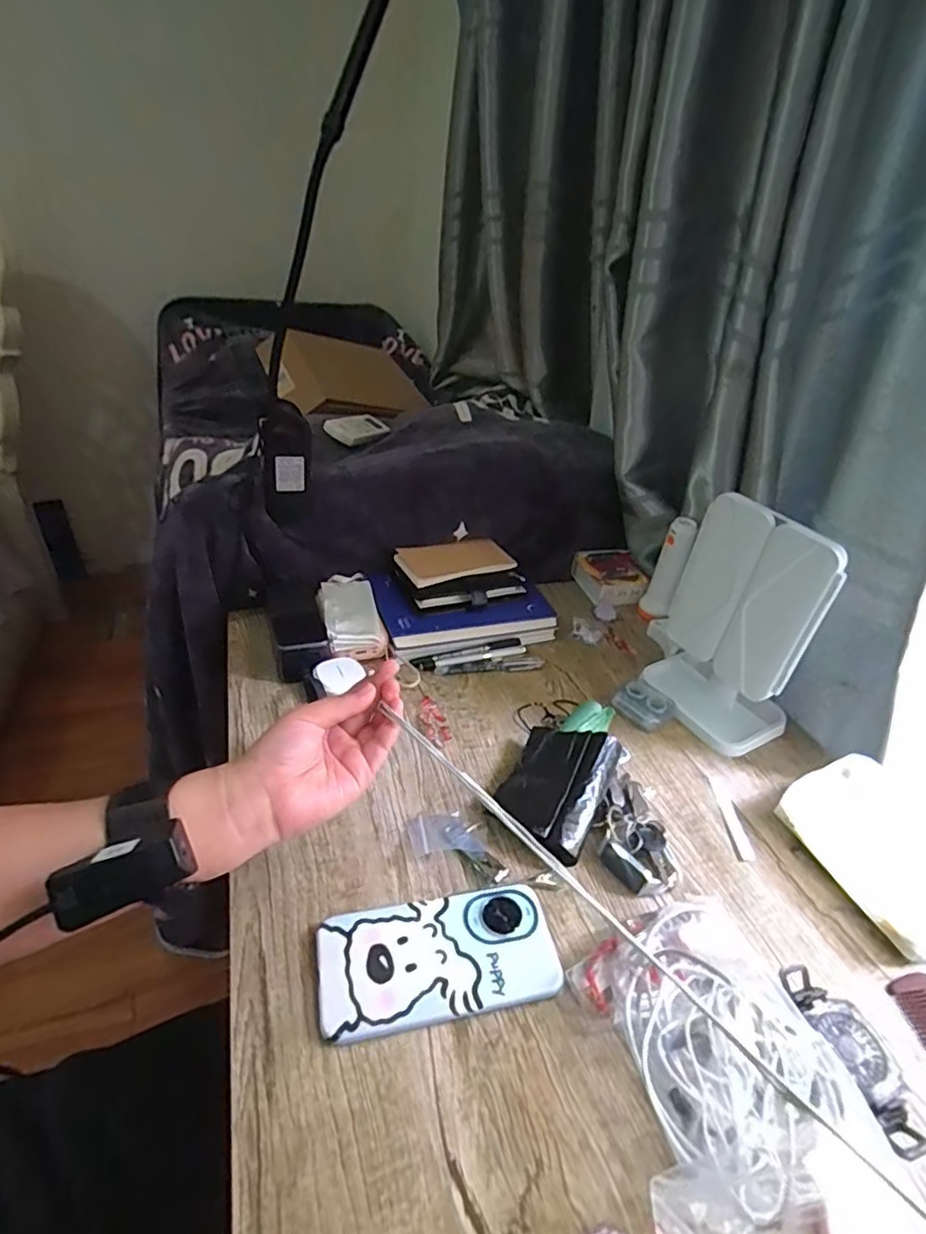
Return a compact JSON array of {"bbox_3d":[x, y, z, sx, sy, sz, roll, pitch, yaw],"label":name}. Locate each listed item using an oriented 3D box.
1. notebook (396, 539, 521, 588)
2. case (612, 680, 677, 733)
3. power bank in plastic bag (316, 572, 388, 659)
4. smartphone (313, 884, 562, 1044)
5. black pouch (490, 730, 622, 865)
[{"bbox_3d":[-0.010,-0.073,0.734,0.138,0.009,0.068,-14,50,-25],"label":"notebook"},{"bbox_3d":[0.197,0.096,0.649,0.049,0.017,0.056,-25,46,-36],"label":"case"},{"bbox_3d":[-0.129,-0.001,0.682,0.064,0.032,0.123,-7,37,-18],"label":"power bank in plastic bag"},{"bbox_3d":[-0.017,0.236,0.417,0.161,0.012,0.080,-4,37,-15],"label":"smartphone"},{"bbox_3d":[0.082,0.151,0.532,0.082,0.044,0.123,21,38,20],"label":"black pouch"}]

